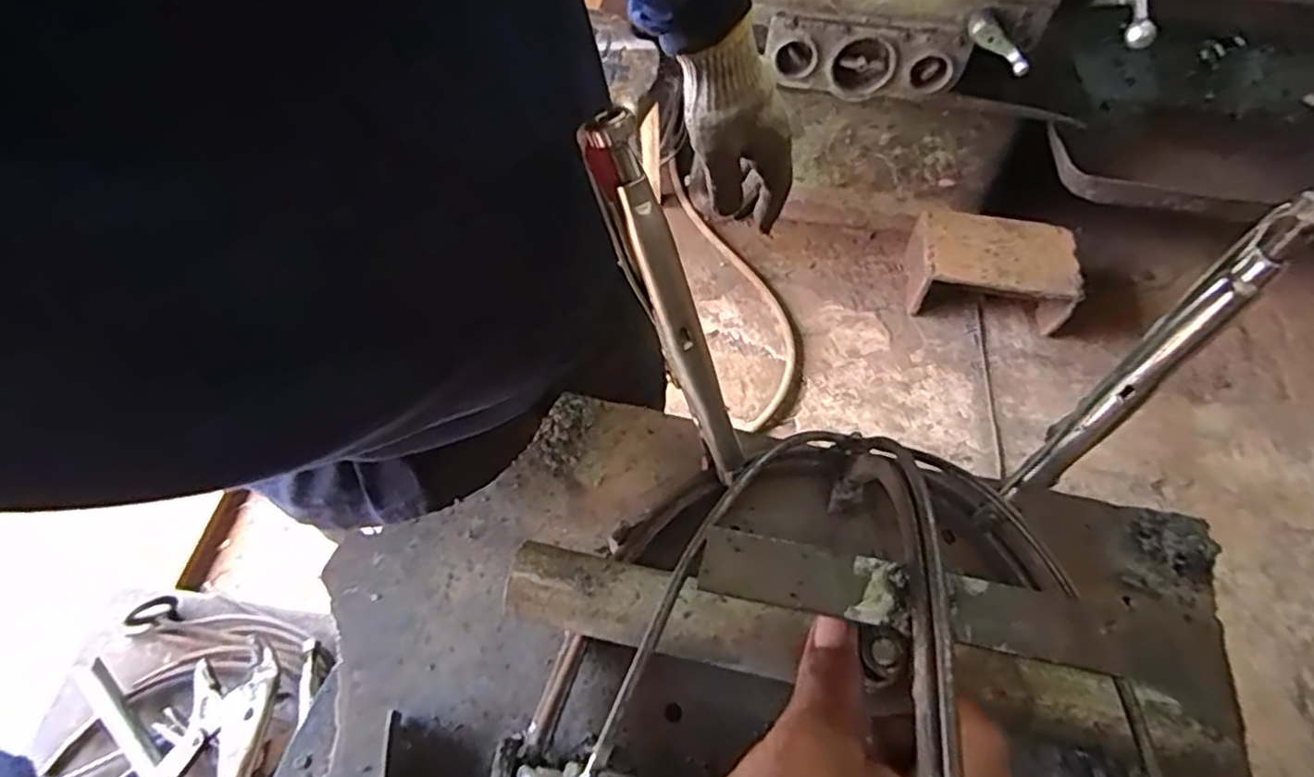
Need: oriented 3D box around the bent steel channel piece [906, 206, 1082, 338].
[{"bbox_3d":[0.697,-0.248,1.455,0.316,0.156,0.177,11,58,4],"label":"bent steel channel piece"}]

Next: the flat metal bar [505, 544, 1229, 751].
[{"bbox_3d":[0.074,0.107,0.278,0.270,0.009,0.029,12,74,3],"label":"flat metal bar"}]

